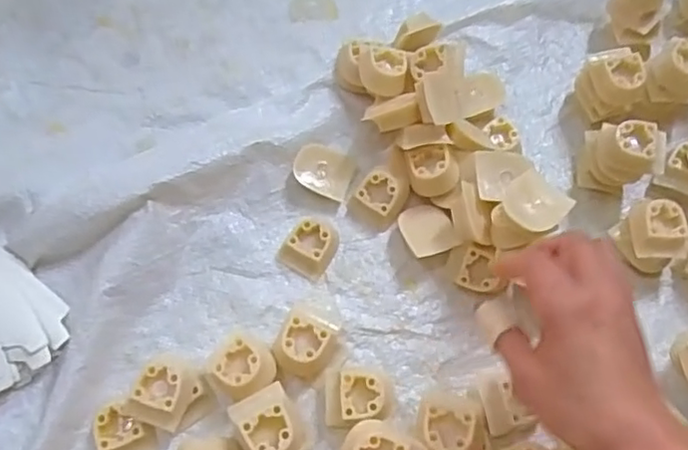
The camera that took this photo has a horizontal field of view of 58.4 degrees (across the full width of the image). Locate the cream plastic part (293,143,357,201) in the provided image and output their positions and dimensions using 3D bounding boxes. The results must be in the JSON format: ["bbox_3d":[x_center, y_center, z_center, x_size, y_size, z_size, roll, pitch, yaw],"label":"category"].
[{"bbox_3d":[-0.016,-0.042,0.490,0.047,0.016,0.036,21,69,7],"label":"cream plastic part"}]

